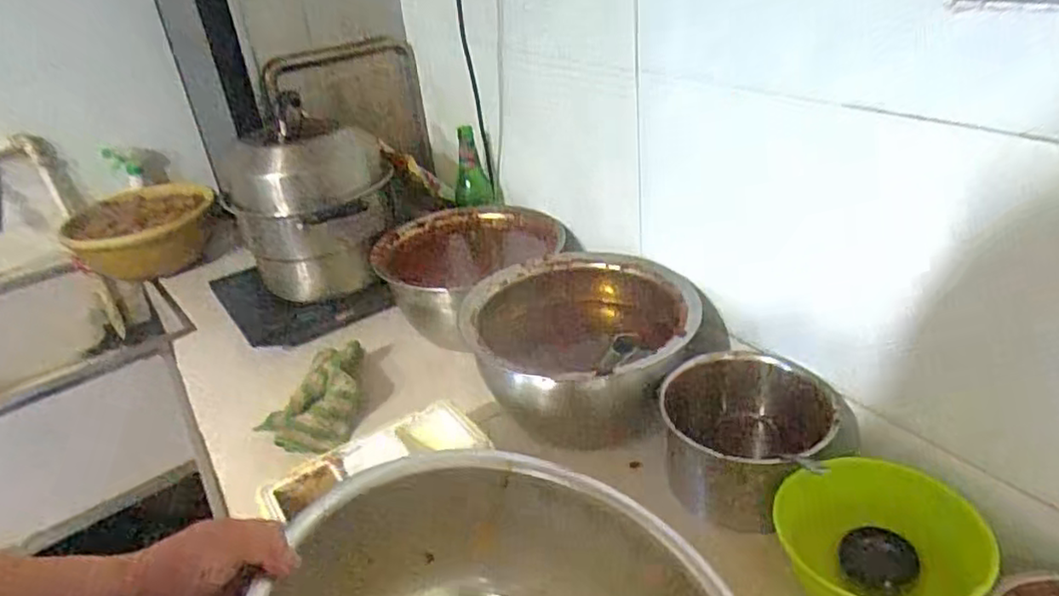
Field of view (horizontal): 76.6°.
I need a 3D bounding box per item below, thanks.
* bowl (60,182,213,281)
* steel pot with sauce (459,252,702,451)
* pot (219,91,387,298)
[{"bbox_3d":[-0.811,-0.143,1.425,0.287,0.117,0.271,-16,31,-17],"label":"bowl"},{"bbox_3d":[0.069,0.070,0.862,0.276,0.161,0.282,-5,30,3],"label":"steel pot with sauce"},{"bbox_3d":[-0.360,-0.162,1.115,0.244,0.264,0.233,-8,30,-4],"label":"pot"}]

